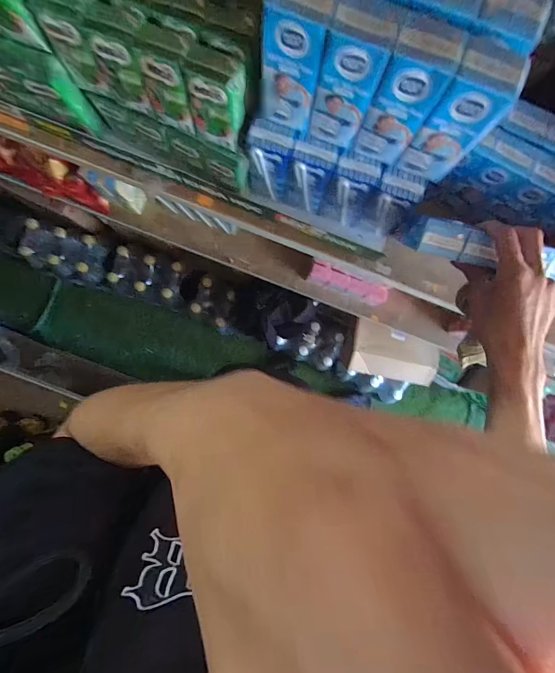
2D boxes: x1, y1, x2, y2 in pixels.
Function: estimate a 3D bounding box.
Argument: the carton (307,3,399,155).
[{"bbox_3d":[0.061,-0.225,0.305,0.051,0.118,0.032,19,89,-3],"label":"carton"}]

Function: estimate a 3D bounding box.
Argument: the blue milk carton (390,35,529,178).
[{"bbox_3d":[0.160,-0.196,0.301,0.053,0.114,0.042,21,89,-3],"label":"blue milk carton"}]

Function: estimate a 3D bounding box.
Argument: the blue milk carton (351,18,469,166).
[{"bbox_3d":[0.110,-0.213,0.302,0.050,0.113,0.043,16,90,-3],"label":"blue milk carton"}]

